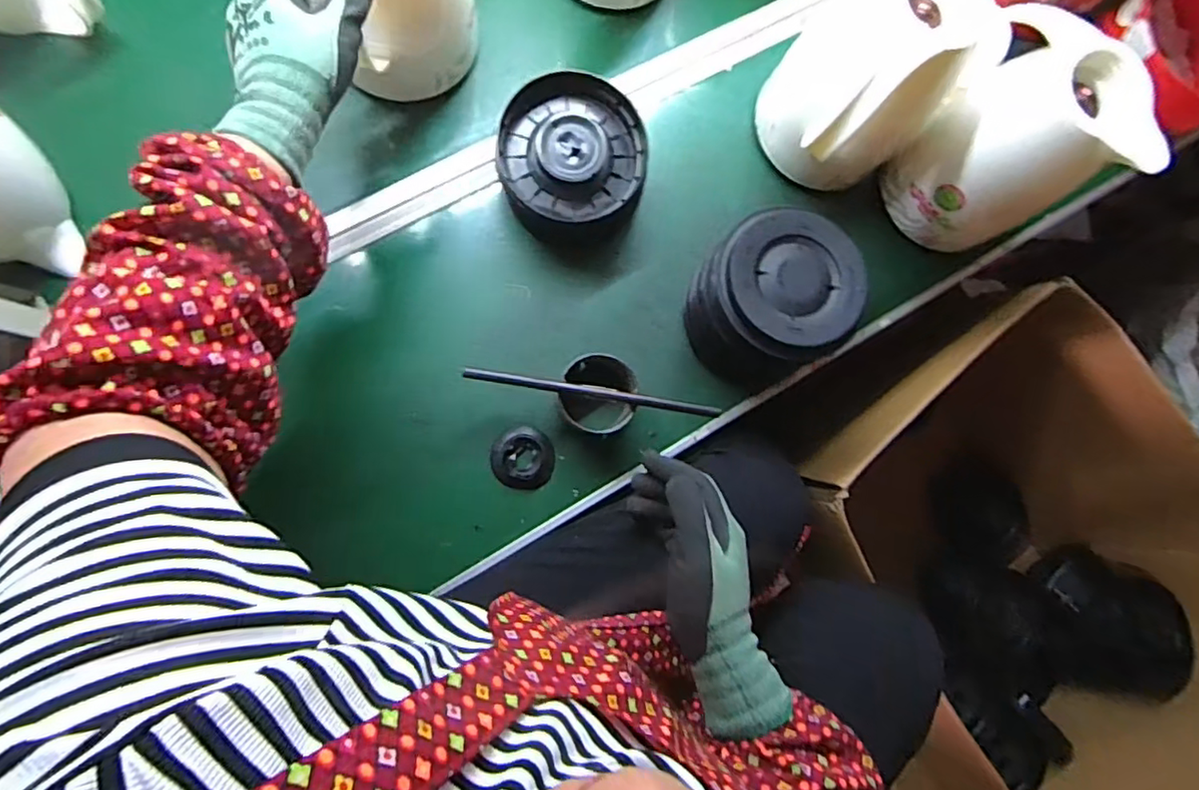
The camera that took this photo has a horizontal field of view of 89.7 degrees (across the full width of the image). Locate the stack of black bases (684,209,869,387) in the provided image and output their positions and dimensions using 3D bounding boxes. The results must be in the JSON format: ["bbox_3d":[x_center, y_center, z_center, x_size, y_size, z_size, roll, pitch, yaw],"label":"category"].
[{"bbox_3d":[0.164,-0.081,0.563,0.134,0.117,0.150,-25,88,-9],"label":"stack of black bases"}]

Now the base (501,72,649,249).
[{"bbox_3d":[-0.025,-0.216,0.577,0.138,0.077,0.141,1,84,-8],"label":"base"}]

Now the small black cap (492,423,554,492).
[{"bbox_3d":[-0.072,0.059,0.572,0.057,0.010,0.059,1,84,-8],"label":"small black cap"}]

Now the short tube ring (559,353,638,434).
[{"bbox_3d":[0.004,-0.003,0.567,0.072,0.053,0.081,-5,85,-8],"label":"short tube ring"}]

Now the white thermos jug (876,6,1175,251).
[{"bbox_3d":[0.374,-0.245,0.560,0.125,0.161,0.160,-3,85,-8],"label":"white thermos jug"}]

